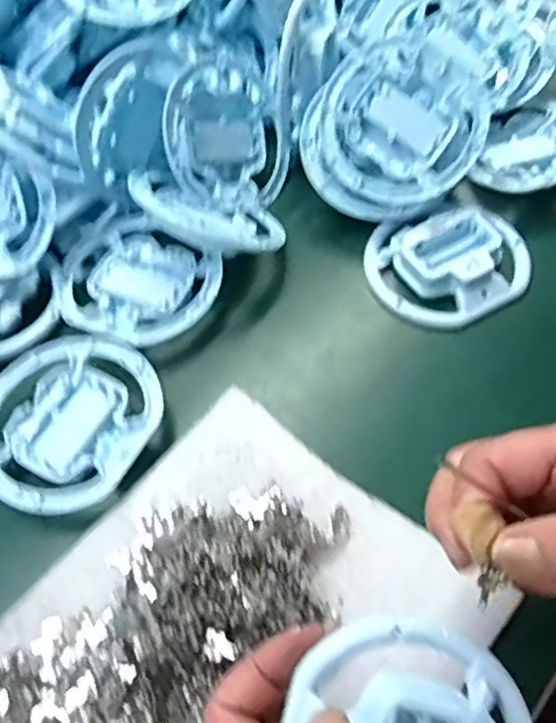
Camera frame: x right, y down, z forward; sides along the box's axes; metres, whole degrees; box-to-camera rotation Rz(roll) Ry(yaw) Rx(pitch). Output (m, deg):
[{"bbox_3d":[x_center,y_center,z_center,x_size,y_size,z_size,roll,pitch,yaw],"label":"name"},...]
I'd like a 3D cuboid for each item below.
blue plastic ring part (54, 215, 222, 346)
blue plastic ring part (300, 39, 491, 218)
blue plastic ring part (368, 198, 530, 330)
[{"bbox_3d":[-0.091,-0.050,0.421,0.099,0.016,0.090,-2,57,3],"label":"blue plastic ring part"},{"bbox_3d":[0.075,-0.152,0.432,0.116,0.021,0.104,-42,85,7],"label":"blue plastic ring part"},{"bbox_3d":[0.110,-0.072,0.426,0.104,0.020,0.099,-24,59,-10],"label":"blue plastic ring part"}]

